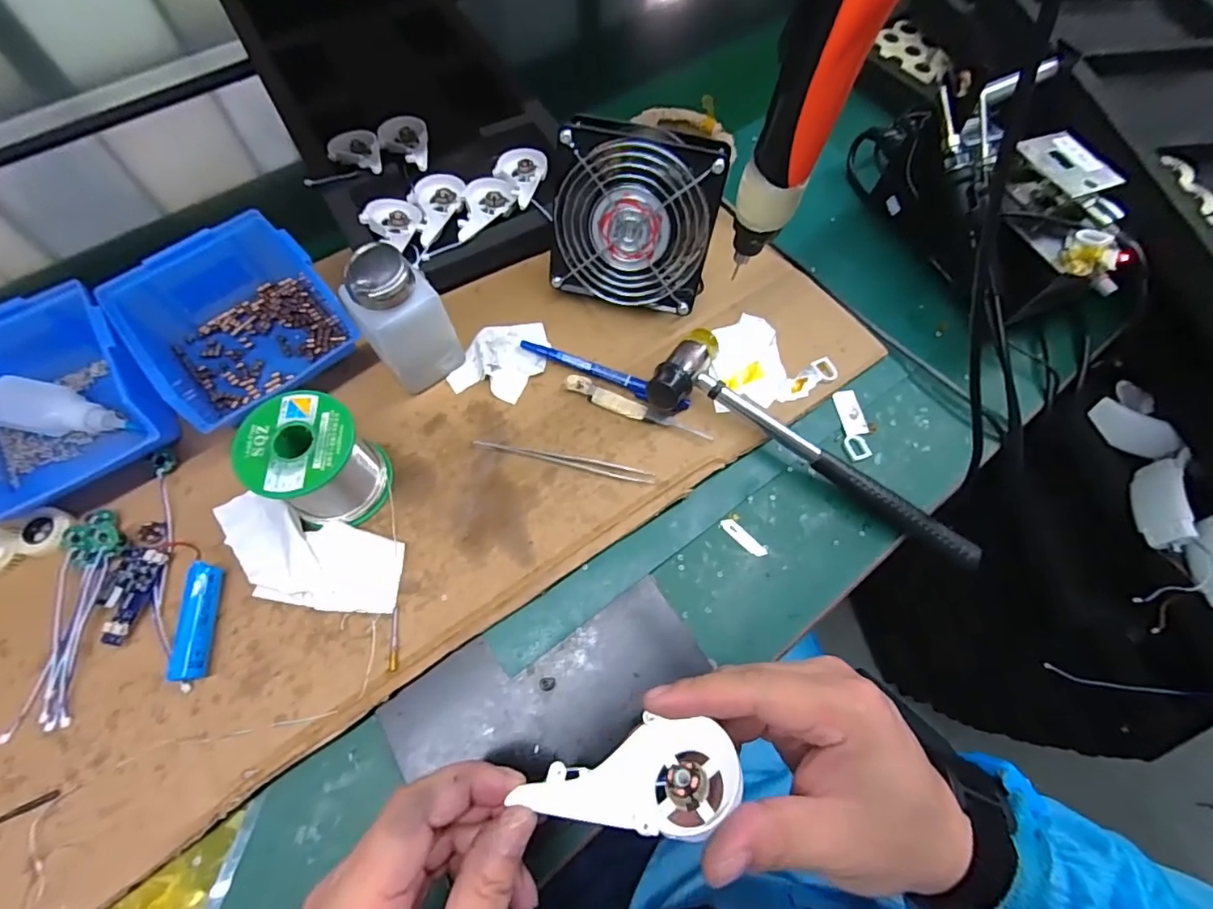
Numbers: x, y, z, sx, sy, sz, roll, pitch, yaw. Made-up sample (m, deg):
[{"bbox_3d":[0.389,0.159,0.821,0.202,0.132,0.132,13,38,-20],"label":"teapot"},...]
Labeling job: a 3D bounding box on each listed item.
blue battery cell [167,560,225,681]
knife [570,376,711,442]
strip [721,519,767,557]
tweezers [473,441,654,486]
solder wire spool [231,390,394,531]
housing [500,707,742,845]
[{"bbox_3d":[-0.255,0.103,0.330,0.018,0.017,0.069,-8,67,-6],"label":"blue battery cell"},{"bbox_3d":[0.023,-0.033,0.405,0.116,0.008,0.016,25,68,8],"label":"knife"},{"bbox_3d":[0.099,0.060,0.382,0.011,0.004,0.037,-41,75,-18],"label":"strip"},{"bbox_3d":[-0.031,0.005,0.387,0.132,0.006,0.008,12,67,4],"label":"tweezers"},{"bbox_3d":[-0.188,0.006,0.344,0.069,0.071,0.066,1,67,-3],"label":"solder wire spool"},{"bbox_3d":[0.010,0.137,0.221,0.089,0.023,0.038,-8,67,-1],"label":"housing"}]

